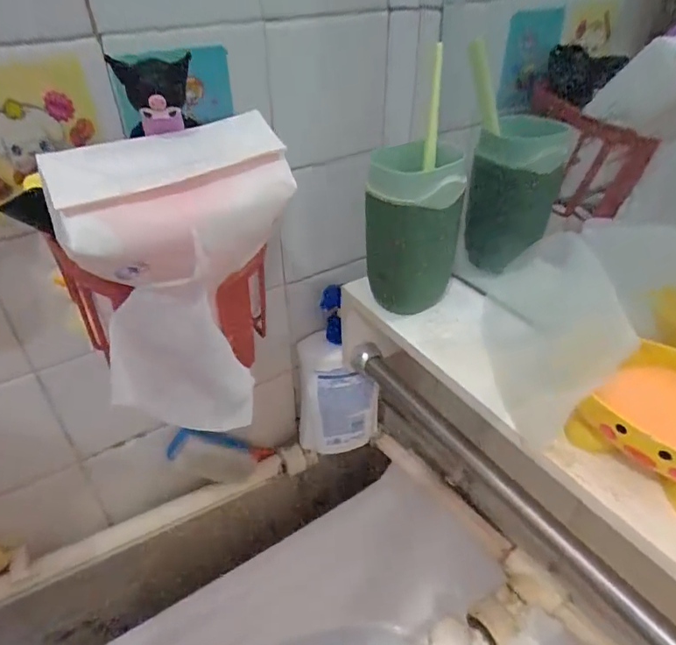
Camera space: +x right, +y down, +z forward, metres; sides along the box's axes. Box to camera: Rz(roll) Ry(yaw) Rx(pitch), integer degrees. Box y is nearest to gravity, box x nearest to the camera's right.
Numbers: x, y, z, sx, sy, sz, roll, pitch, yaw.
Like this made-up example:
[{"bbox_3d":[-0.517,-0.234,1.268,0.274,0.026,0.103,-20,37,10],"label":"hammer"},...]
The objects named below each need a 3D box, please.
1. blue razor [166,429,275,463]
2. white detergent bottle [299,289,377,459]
[{"bbox_3d":[-0.117,0.128,0.518,0.108,0.034,0.014,17,28,-31],"label":"blue razor"},{"bbox_3d":[0.000,0.057,0.539,0.086,0.183,0.058,-1,38,1],"label":"white detergent bottle"}]

